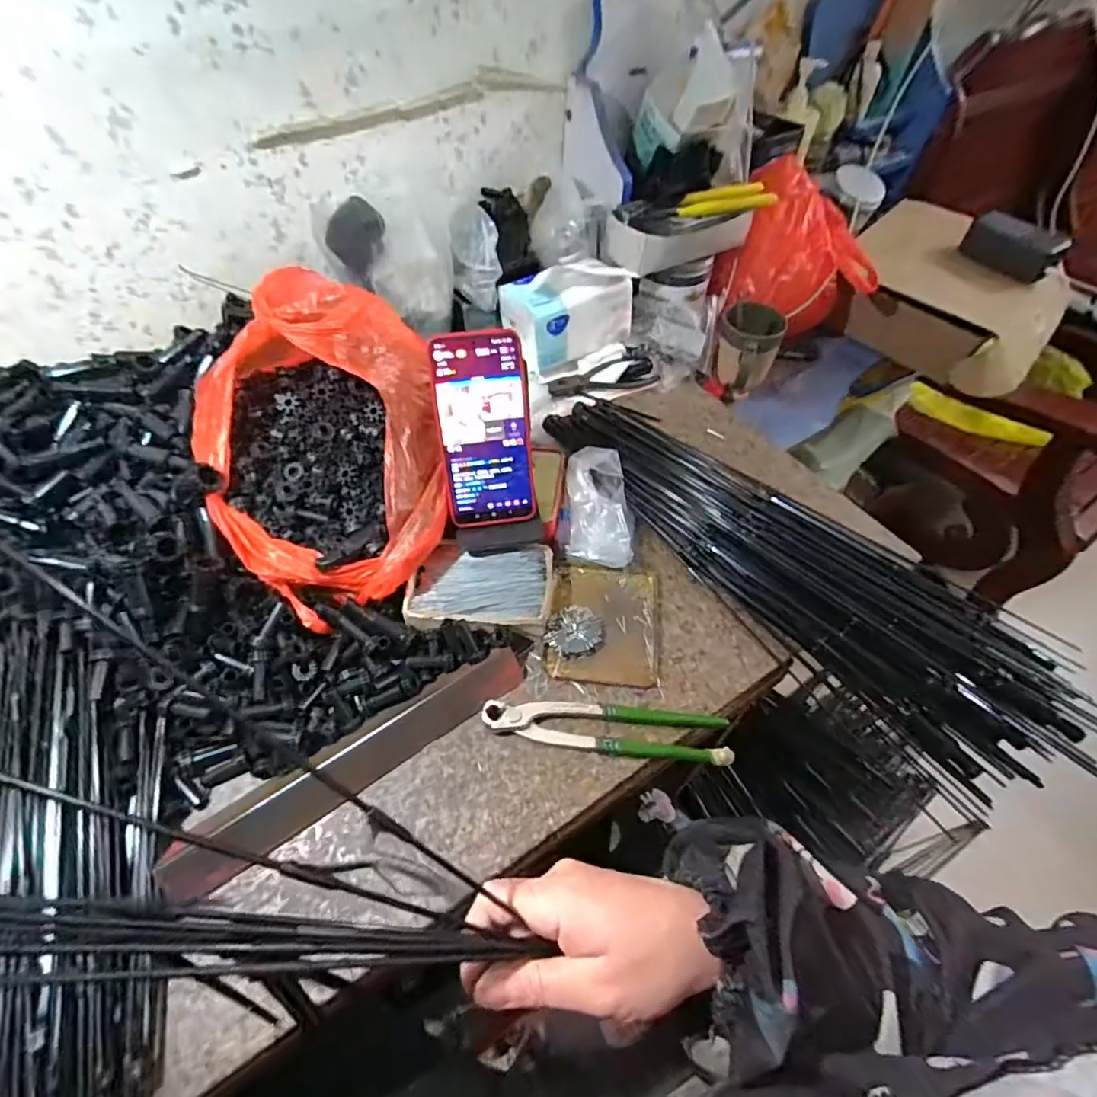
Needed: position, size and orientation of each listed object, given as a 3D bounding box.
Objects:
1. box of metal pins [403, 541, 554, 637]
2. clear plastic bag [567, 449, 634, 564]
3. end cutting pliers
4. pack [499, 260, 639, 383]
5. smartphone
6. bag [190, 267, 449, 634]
[{"bbox_3d":[-0.061,0.037,0.506,0.126,0.027,0.087,1,52,4],"label":"box of metal pins"},{"bbox_3d":[0.049,-0.041,0.560,0.066,0.052,0.130,-3,67,0],"label":"clear plastic bag"},{"bbox_3d":[0.048,0.145,0.449,0.198,0.023,0.043,3,52,5],"label":"end cutting pliers"},{"bbox_3d":[0.028,-0.296,0.688,0.156,0.118,0.083,-20,54,-13],"label":"pack"},{"bbox_3d":[-0.054,-0.099,0.473,0.078,0.163,0.006,-6,24,-6],"label":"smartphone"},{"bbox_3d":[-0.197,-0.093,0.492,0.197,0.179,0.253,-20,54,-13],"label":"bag"}]

